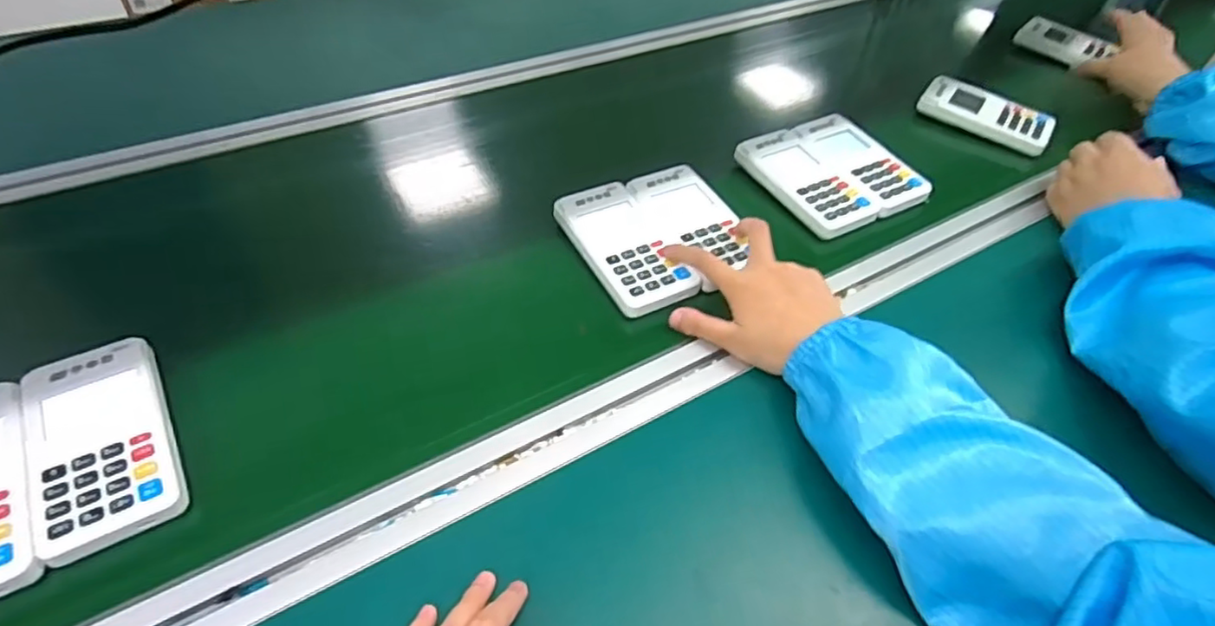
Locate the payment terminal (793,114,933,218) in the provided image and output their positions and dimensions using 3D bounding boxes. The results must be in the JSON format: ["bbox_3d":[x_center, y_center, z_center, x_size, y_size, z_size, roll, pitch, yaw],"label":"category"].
[{"bbox_3d":[0.252,-0.147,0.641,0.070,0.027,0.139,-19,53,-18],"label":"payment terminal"}]

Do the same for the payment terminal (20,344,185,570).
[{"bbox_3d":[-0.307,0.076,0.388,0.070,0.019,0.136,-25,55,-22],"label":"payment terminal"}]

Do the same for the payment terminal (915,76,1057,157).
[{"bbox_3d":[0.430,-0.226,0.722,0.139,0.019,0.076,32,55,22],"label":"payment terminal"}]

